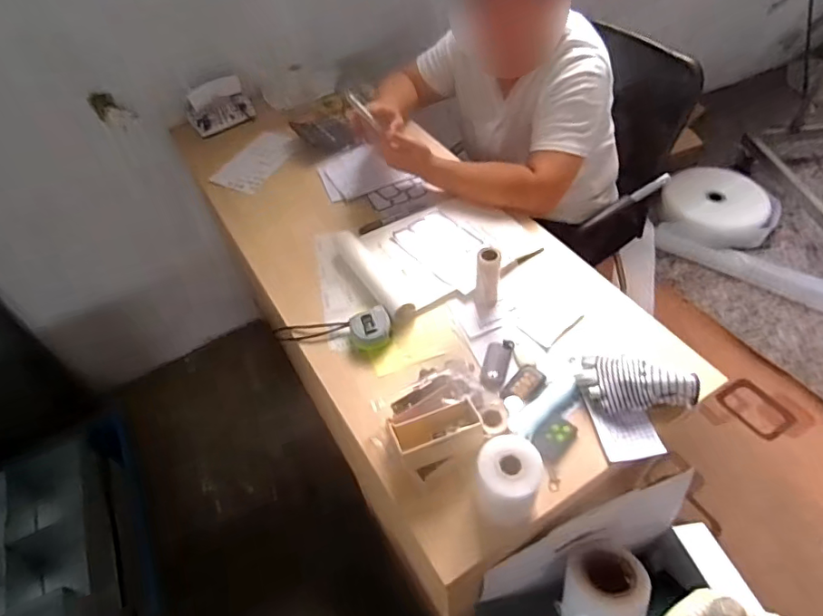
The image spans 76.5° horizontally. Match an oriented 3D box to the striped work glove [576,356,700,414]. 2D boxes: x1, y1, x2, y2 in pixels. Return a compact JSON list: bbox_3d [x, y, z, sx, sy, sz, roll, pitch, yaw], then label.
[{"bbox_3d":[0.310,0.103,0.724,0.154,0.039,0.092,4,51,20],"label":"striped work glove"}]

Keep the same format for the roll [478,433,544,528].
[{"bbox_3d":[0.113,0.205,0.619,0.073,0.100,0.070,-3,49,3],"label":"roll"}]

